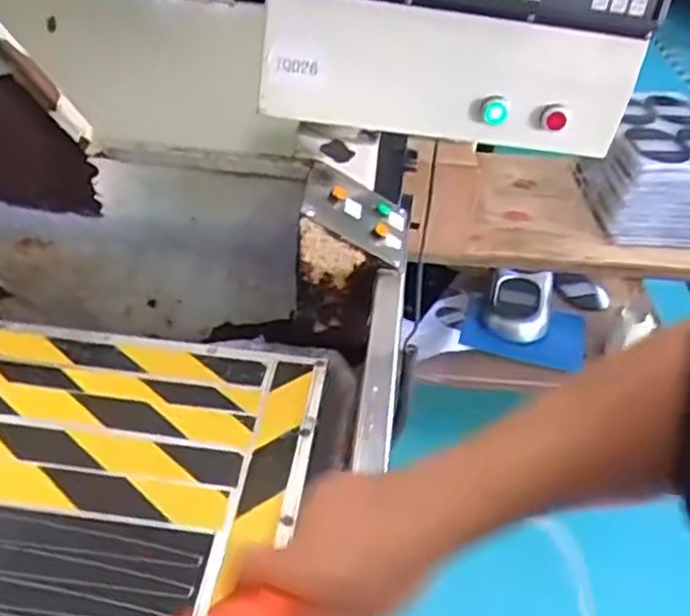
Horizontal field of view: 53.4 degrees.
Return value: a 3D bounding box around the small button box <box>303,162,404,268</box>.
[{"bbox_3d":[0.013,-0.107,0.786,0.124,0.058,0.137,3,38,-2],"label":"small button box"}]

